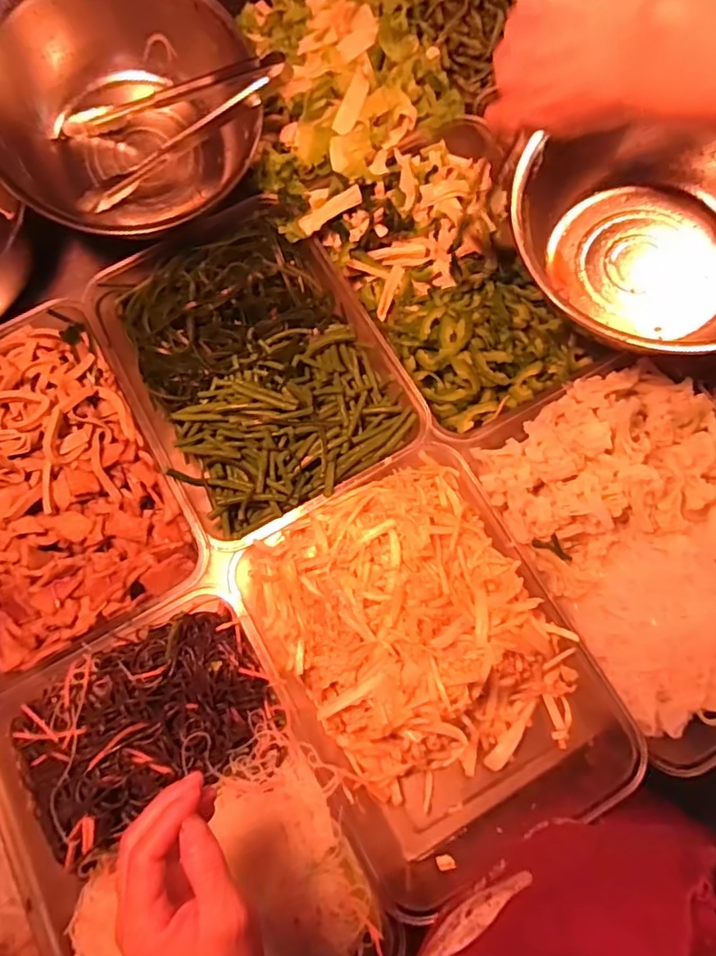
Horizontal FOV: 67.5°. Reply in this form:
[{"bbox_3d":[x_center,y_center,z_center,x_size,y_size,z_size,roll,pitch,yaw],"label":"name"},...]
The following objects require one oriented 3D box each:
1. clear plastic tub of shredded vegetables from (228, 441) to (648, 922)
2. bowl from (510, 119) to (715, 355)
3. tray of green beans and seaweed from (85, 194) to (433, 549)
[{"bbox_3d":[0.065,0.163,0.497,0.266,0.073,0.352,-29,77,-6],"label":"clear plastic tub of shredded vegetables"},{"bbox_3d":[0.285,-0.225,0.520,0.262,0.117,0.225,-9,79,0],"label":"bowl"},{"bbox_3d":[-0.111,-0.130,0.581,0.259,0.052,0.348,-28,77,-6],"label":"tray of green beans and seaweed"}]

